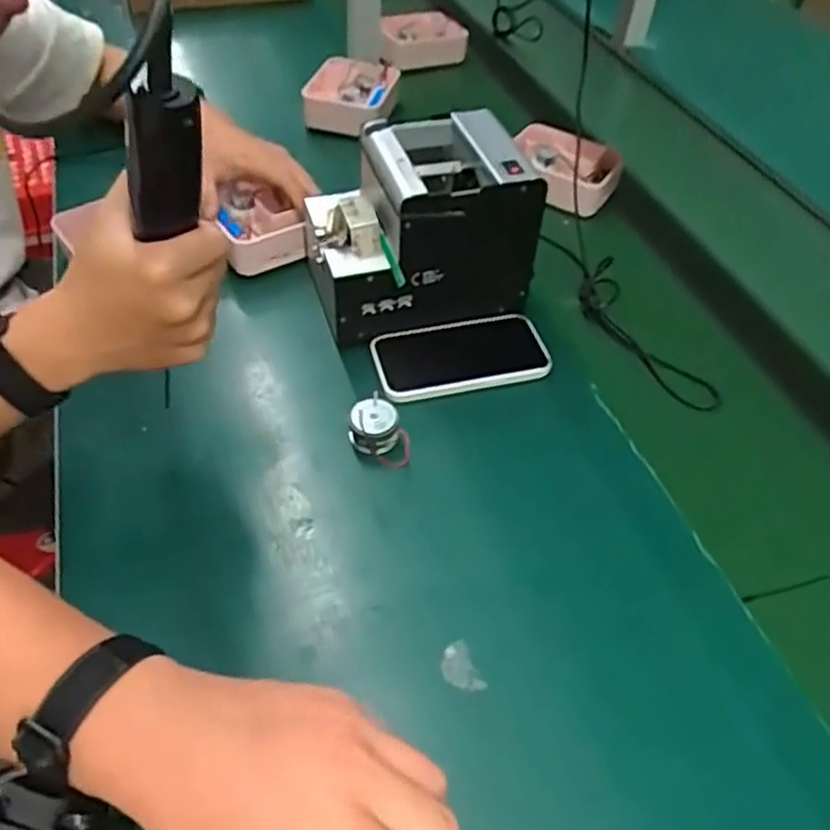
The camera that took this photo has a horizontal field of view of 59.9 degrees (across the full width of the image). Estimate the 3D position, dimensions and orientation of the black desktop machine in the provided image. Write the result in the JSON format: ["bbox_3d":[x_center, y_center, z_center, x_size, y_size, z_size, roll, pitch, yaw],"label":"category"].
[{"bbox_3d":[0.004,-0.169,0.654,0.185,0.151,0.135,-11,49,-12],"label":"black desktop machine"}]

